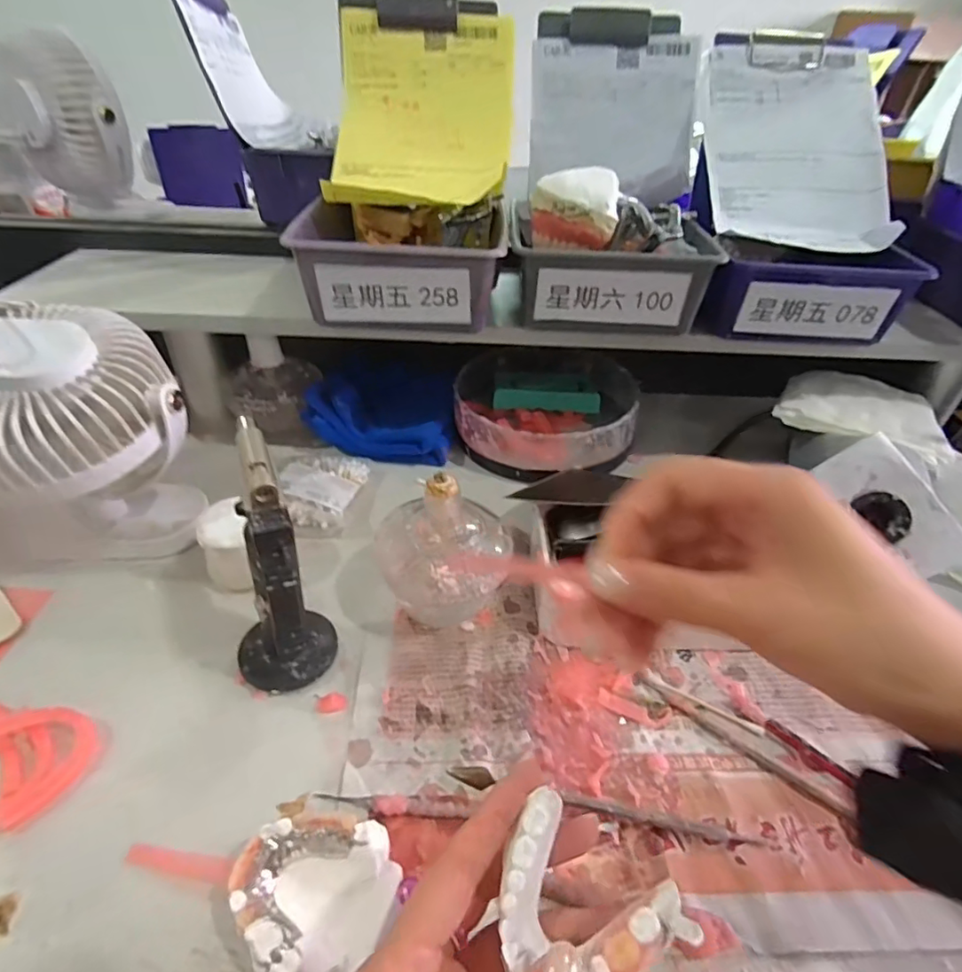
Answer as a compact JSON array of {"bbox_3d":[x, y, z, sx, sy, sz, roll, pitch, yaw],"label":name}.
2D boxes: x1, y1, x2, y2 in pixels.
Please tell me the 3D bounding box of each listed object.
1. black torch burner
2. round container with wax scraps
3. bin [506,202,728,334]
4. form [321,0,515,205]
[{"bbox_3d":[-0.127,0.051,0.316,0.054,0.149,0.069,-22,46,-26],"label":"black torch burner"},{"bbox_3d":[0.065,-0.082,0.559,0.177,0.049,0.193,1,40,-1],"label":"round container with wax scraps"},{"bbox_3d":[0.105,-0.170,0.442,0.150,0.061,0.120,6,41,4],"label":"bin"},{"bbox_3d":[-0.049,-0.314,0.460,0.151,0.145,0.171,2,40,-1],"label":"form"}]

